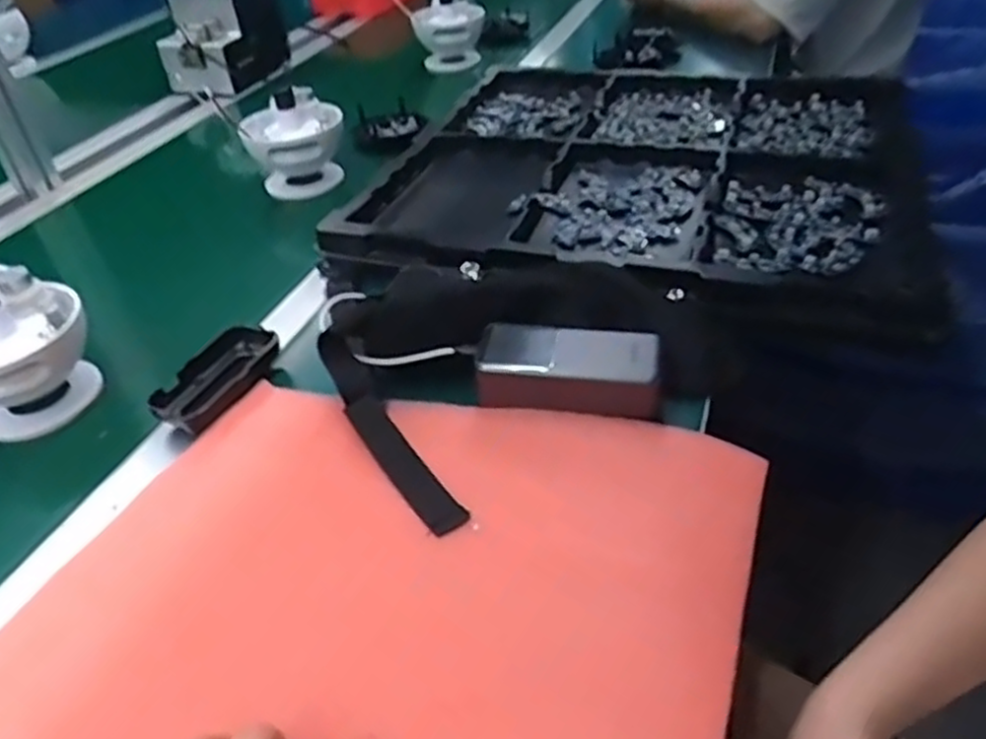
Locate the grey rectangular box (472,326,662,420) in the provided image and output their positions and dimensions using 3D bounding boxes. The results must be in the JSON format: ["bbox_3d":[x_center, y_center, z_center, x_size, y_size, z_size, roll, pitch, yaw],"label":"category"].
[{"bbox_3d":[0.055,0.001,0.534,0.131,0.042,0.056,6,40,12],"label":"grey rectangular box"}]

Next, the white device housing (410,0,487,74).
[{"bbox_3d":[-0.074,-0.545,1.248,0.121,0.135,0.138,-2,38,4],"label":"white device housing"}]

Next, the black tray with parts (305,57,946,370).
[{"bbox_3d":[0.155,-0.216,0.812,0.529,0.061,0.518,7,40,16],"label":"black tray with parts"}]

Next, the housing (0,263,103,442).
[{"bbox_3d":[-0.372,-0.012,0.572,0.117,0.107,0.097,-28,44,-27],"label":"housing"}]

